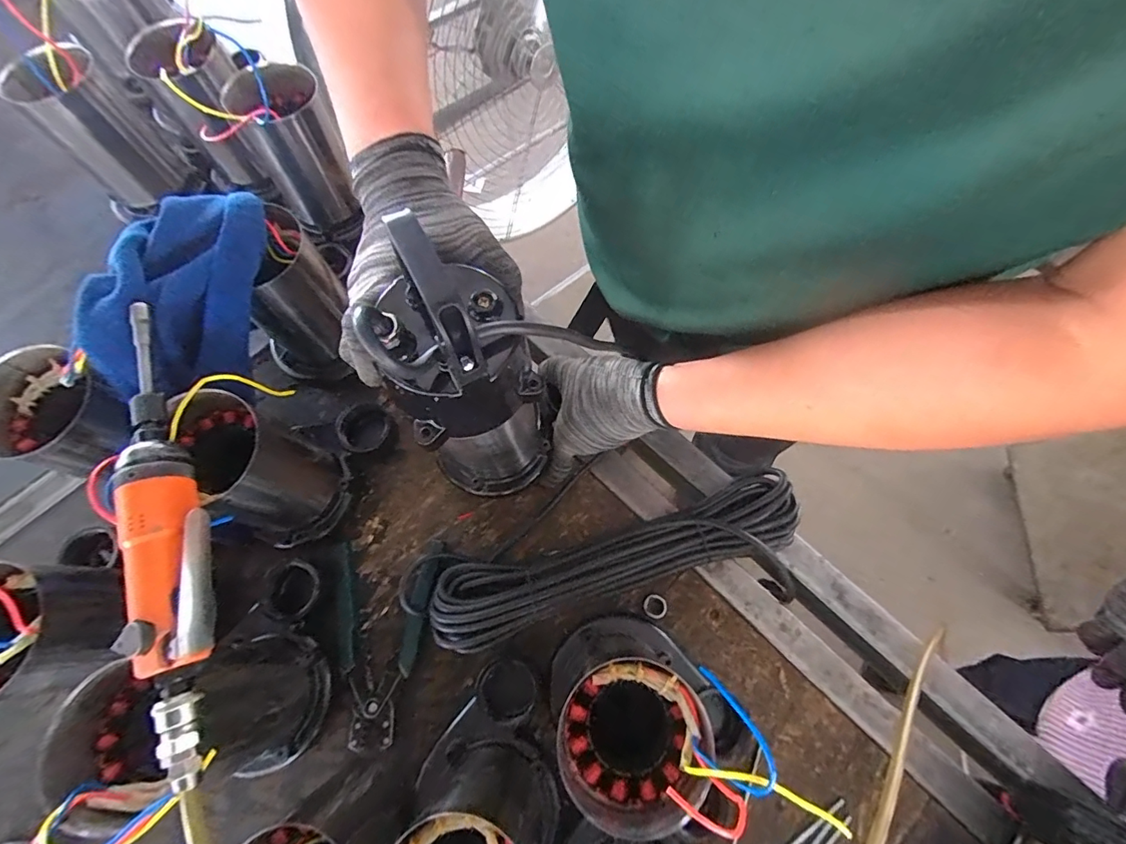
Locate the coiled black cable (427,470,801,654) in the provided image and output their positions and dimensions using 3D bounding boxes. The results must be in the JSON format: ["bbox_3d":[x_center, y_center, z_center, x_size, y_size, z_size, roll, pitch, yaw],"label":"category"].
[{"bbox_3d":[0.054,0.136,0.456,0.360,0.046,0.088,-15,70,-5],"label":"coiled black cable"}]

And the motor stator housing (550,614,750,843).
[{"bbox_3d":[0.051,0.218,0.366,0.121,0.163,0.119,24,72,9],"label":"motor stator housing"}]

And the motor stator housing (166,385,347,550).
[{"bbox_3d":[-0.269,0.051,0.429,0.100,0.173,0.099,25,72,9],"label":"motor stator housing"}]

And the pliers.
[{"bbox_3d":[-0.166,0.205,0.452,0.104,0.018,0.176,-6,70,-2],"label":"pliers"}]

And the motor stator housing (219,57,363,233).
[{"bbox_3d":[-0.296,-0.310,0.536,0.093,0.147,0.100,-28,72,-9],"label":"motor stator housing"}]

